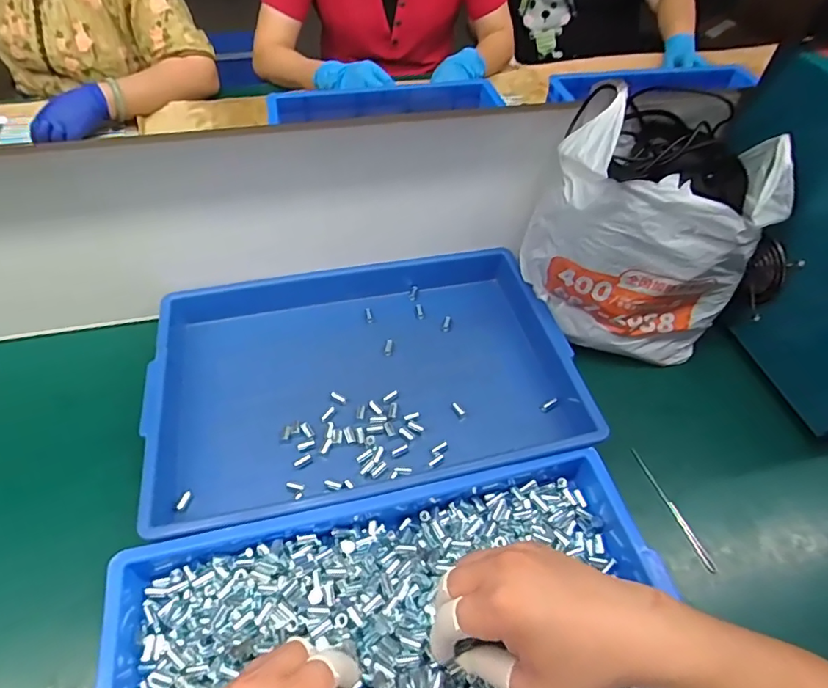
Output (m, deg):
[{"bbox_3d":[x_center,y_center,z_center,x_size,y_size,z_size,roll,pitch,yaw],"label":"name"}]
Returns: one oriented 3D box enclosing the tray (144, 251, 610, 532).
[{"bbox_3d":[-0.057,0.016,0.564,0.426,0.056,0.321,-9,52,-9],"label":"tray"}]

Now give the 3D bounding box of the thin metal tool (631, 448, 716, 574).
[{"bbox_3d":[0.244,0.155,0.488,0.008,0.009,0.123,-14,53,-13],"label":"thin metal tool"}]

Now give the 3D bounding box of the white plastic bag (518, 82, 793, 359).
[{"bbox_3d":[0.241,-0.108,0.553,0.229,0.230,0.152,13,54,8],"label":"white plastic bag"}]

